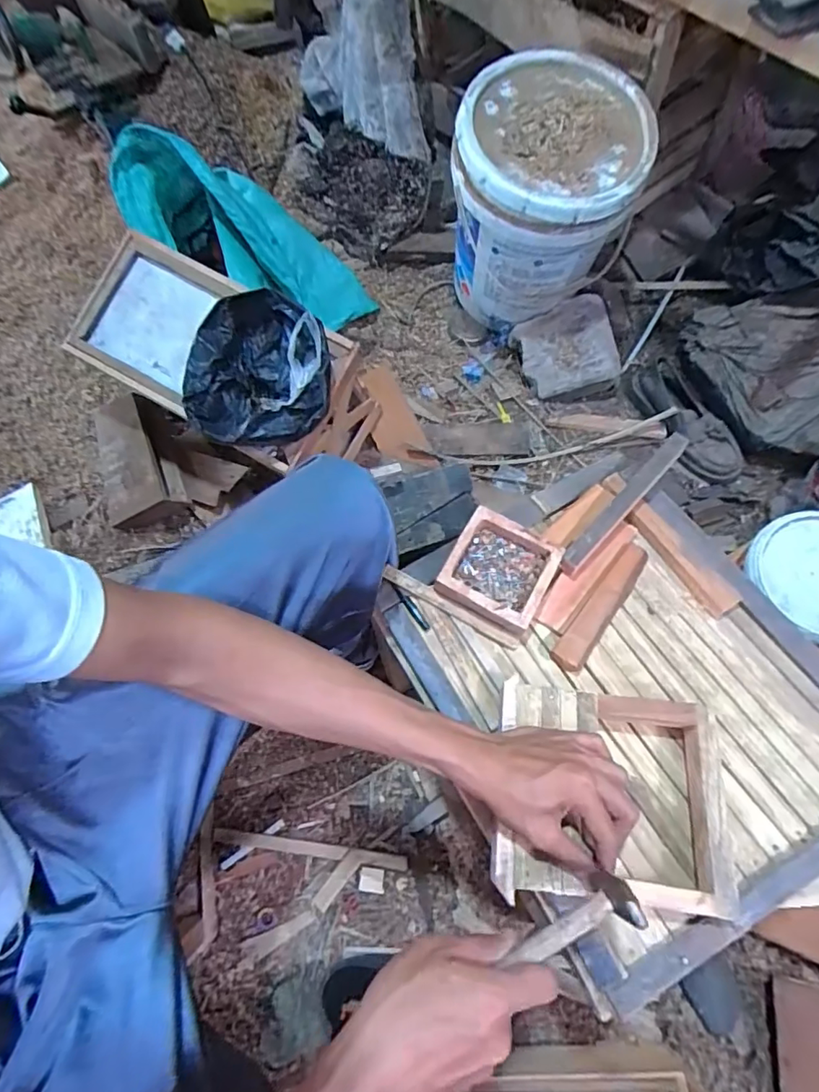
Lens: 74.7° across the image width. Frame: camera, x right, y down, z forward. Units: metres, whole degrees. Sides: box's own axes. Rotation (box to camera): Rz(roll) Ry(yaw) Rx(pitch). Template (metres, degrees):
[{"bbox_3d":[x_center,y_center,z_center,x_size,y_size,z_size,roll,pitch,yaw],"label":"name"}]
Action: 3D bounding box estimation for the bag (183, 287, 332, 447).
[{"bbox_3d":[-0.198,-0.225,0.692,0.190,0.077,0.178,-15,67,-6],"label":"bag"}]

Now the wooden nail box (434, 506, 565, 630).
[{"bbox_3d":[0.088,0.026,0.530,0.095,0.038,0.095,27,69,12],"label":"wooden nail box"}]

